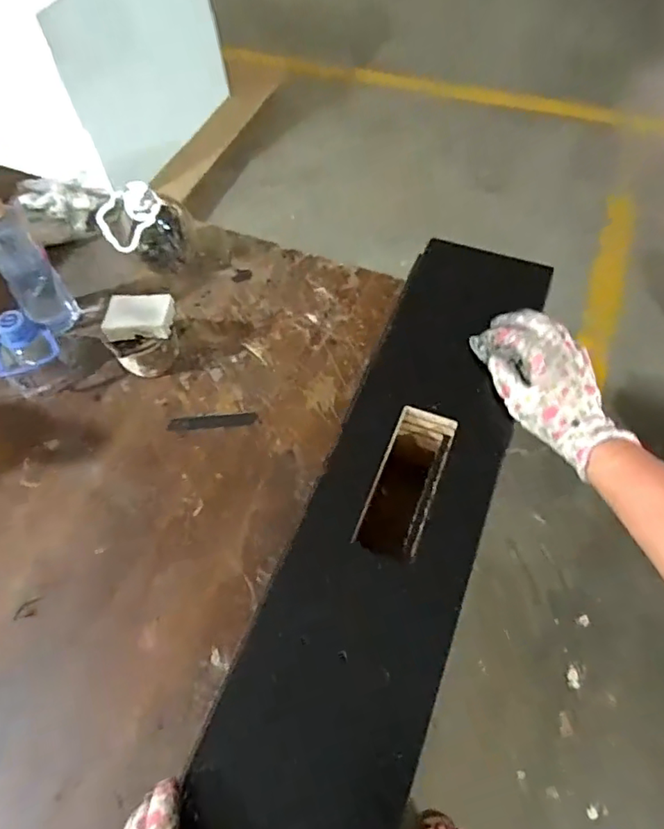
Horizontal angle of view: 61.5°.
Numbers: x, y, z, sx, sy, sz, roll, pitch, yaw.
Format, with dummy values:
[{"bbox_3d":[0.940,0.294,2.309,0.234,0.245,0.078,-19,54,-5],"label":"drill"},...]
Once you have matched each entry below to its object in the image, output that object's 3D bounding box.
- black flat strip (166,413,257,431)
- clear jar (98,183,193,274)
[{"bbox_3d":[-0.133,0.008,0.625,0.097,0.004,0.016,-5,59,-1],"label":"black flat strip"},{"bbox_3d":[-0.228,-0.235,0.711,0.111,0.134,0.069,-32,63,-16],"label":"clear jar"}]

